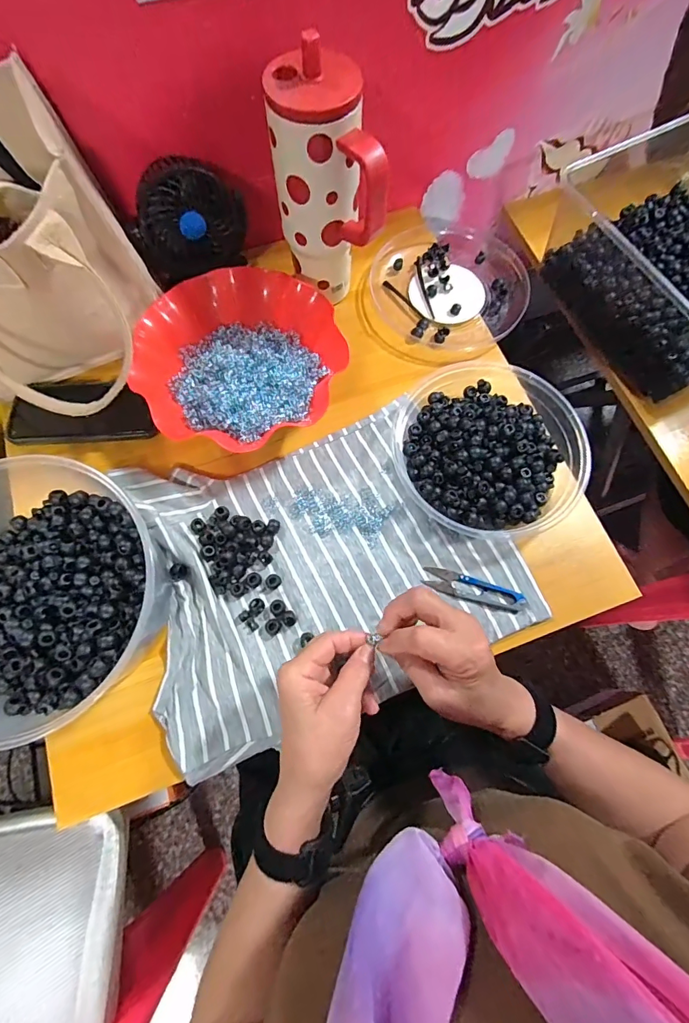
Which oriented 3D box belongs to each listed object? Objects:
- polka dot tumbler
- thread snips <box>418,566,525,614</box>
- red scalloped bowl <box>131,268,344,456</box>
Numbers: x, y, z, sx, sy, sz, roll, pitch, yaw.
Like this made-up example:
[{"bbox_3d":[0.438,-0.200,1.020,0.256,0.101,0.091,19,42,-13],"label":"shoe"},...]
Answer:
[{"bbox_3d":[-0.017,-0.308,0.437,0.080,0.218,0.103,-25,73,-8],"label":"polka dot tumbler"},{"bbox_3d":[0.133,0.080,0.428,0.102,0.008,0.025,16,72,5],"label":"thread snips"},{"bbox_3d":[-0.116,-0.167,0.479,0.214,0.058,0.213,0,72,0],"label":"red scalloped bowl"}]

